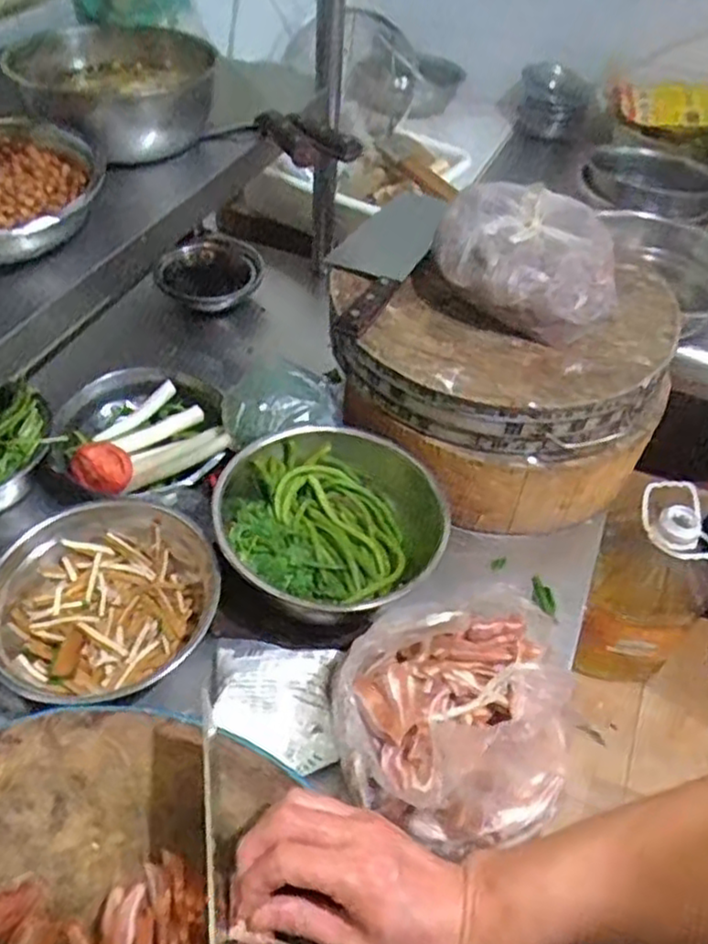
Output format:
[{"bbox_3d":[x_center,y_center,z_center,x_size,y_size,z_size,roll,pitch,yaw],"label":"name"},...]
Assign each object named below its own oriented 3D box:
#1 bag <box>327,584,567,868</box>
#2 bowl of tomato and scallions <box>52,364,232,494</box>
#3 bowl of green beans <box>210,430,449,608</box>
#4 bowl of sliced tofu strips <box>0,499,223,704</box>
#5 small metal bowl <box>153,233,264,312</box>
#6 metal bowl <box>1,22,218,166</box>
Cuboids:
[{"bbox_3d":[0.097,0.206,0.615,0.211,0.115,0.189,-29,57,-25],"label":"bag"},{"bbox_3d":[-0.249,-0.049,0.847,0.192,0.057,0.178,2,49,-2],"label":"bowl of tomato and scallions"},{"bbox_3d":[-0.019,0.056,0.746,0.241,0.106,0.225,2,49,-2],"label":"bowl of green beans"},{"bbox_3d":[-0.246,0.121,0.685,0.207,0.091,0.215,21,51,14],"label":"bowl of sliced tofu strips"},{"bbox_3d":[-0.219,-0.303,1.085,0.135,0.071,0.124,2,49,-2],"label":"small metal bowl"},{"bbox_3d":[-0.280,-0.451,0.832,0.217,0.090,0.217,2,49,-2],"label":"metal bowl"}]

